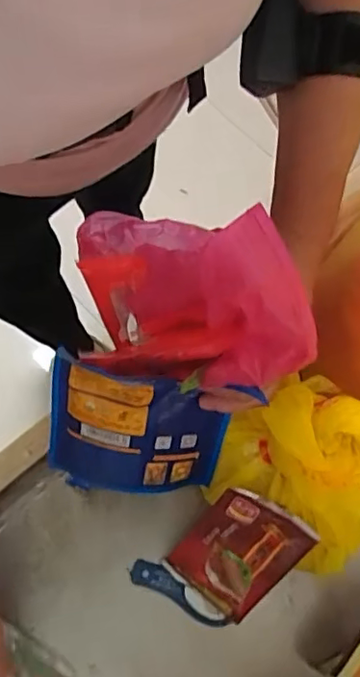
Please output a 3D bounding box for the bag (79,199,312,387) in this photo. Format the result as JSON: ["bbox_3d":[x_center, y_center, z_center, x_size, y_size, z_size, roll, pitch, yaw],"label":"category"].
[{"bbox_3d":[-0.009,-0.038,0.359,0.111,0.079,0.191,-37,36,-14],"label":"bag"}]

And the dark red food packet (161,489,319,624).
[{"bbox_3d":[0.044,0.167,0.441,0.074,0.011,0.114,36,114,4],"label":"dark red food packet"}]

